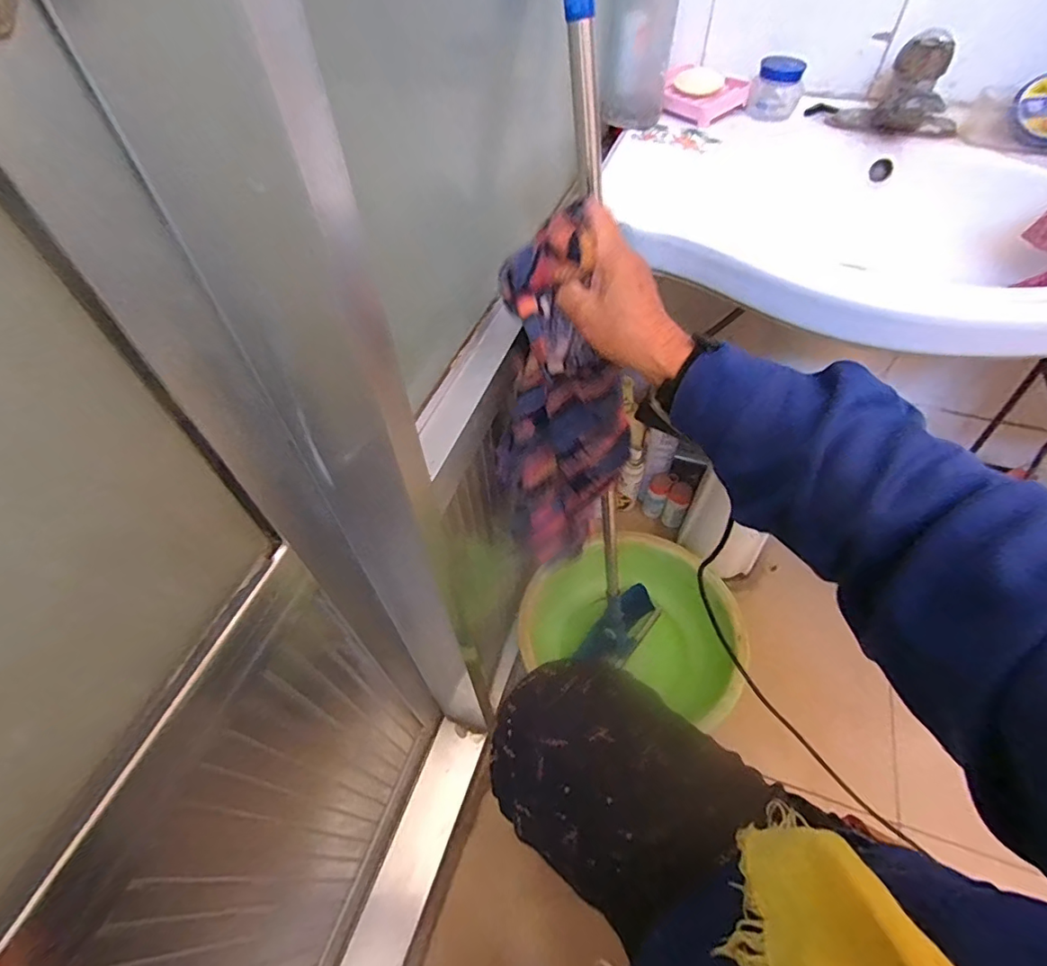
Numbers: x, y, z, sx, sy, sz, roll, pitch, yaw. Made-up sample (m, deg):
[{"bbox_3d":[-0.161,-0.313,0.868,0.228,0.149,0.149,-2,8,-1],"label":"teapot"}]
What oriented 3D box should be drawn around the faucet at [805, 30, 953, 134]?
[{"bbox_3d":[0.398,-0.430,0.560,0.147,0.090,0.064,26,57,20],"label":"faucet"}]

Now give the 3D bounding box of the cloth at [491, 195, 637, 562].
[{"bbox_3d":[0.037,-0.051,0.530,0.136,0.401,0.063,17,51,14],"label":"cloth"}]

